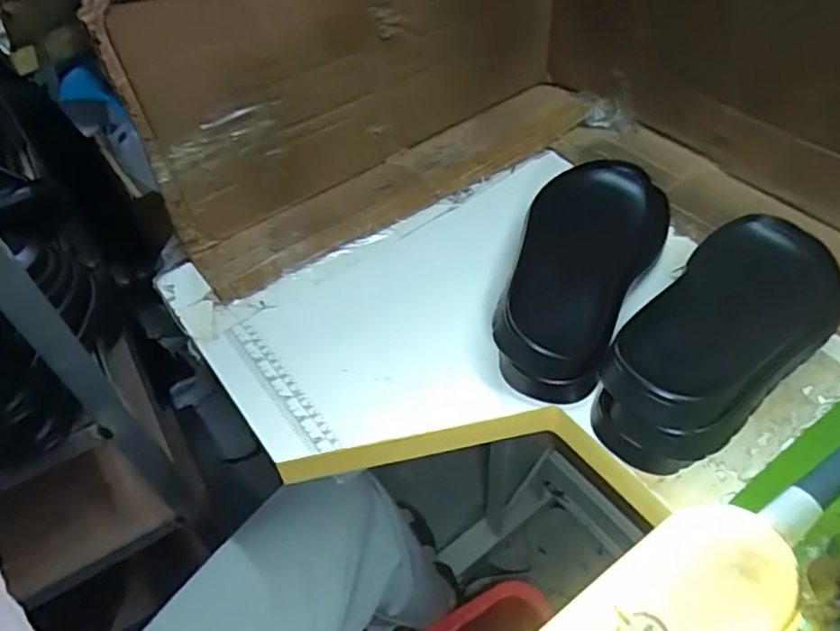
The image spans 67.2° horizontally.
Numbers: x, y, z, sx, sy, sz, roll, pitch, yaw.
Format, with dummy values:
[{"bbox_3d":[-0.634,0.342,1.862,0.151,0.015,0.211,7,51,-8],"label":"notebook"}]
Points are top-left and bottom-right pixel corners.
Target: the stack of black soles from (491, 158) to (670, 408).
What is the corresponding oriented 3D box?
[{"bbox_3d":[0.142,-0.055,0.557,0.112,0.050,0.278,17,54,19],"label":"stack of black soles"}]

